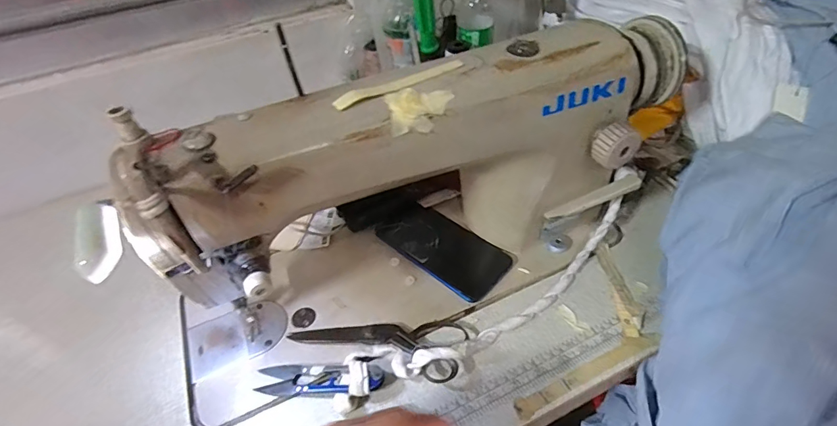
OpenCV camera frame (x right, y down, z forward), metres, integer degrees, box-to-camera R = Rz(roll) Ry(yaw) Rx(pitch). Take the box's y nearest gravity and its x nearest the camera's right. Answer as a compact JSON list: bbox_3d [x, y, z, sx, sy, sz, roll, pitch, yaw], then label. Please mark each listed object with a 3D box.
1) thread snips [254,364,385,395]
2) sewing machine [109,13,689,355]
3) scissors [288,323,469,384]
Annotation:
[{"bbox_3d":[-0.089,0.149,0.384,0.116,0.021,0.028,4,46,8],"label":"thread snips"},{"bbox_3d":[0.024,-0.033,0.411,0.453,0.219,0.174,-12,46,-8],"label":"sewing machine"},{"bbox_3d":[-0.040,0.127,0.400,0.168,0.020,0.060,-1,46,3],"label":"scissors"}]

